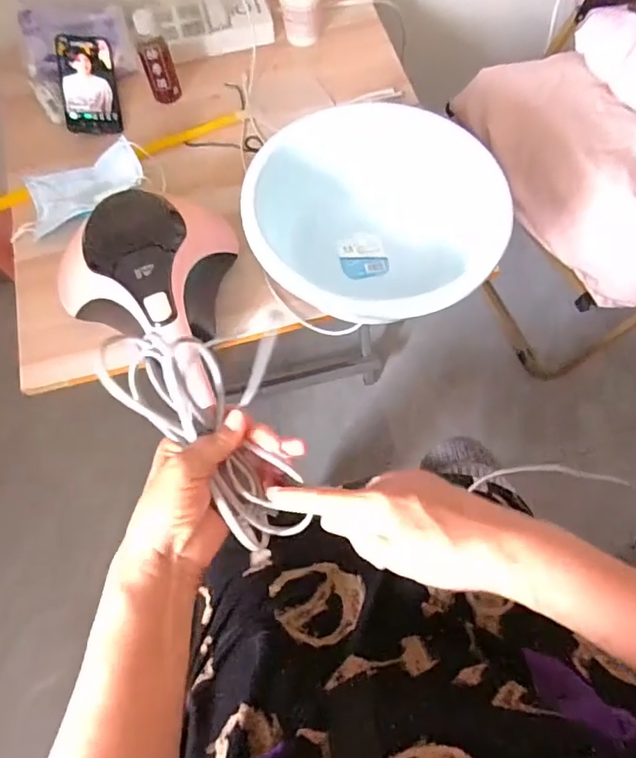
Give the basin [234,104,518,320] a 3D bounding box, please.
[{"bbox_3d":[0.064,-0.175,0.621,0.284,0.107,0.255,0,69,0],"label":"basin"}]

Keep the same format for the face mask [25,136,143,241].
[{"bbox_3d":[-0.291,-0.236,0.669,0.158,0.049,0.080,-21,69,12],"label":"face mask"}]

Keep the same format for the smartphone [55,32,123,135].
[{"bbox_3d":[-0.335,-0.434,0.779,0.077,0.006,0.161,-8,81,-17],"label":"smartphone"}]

